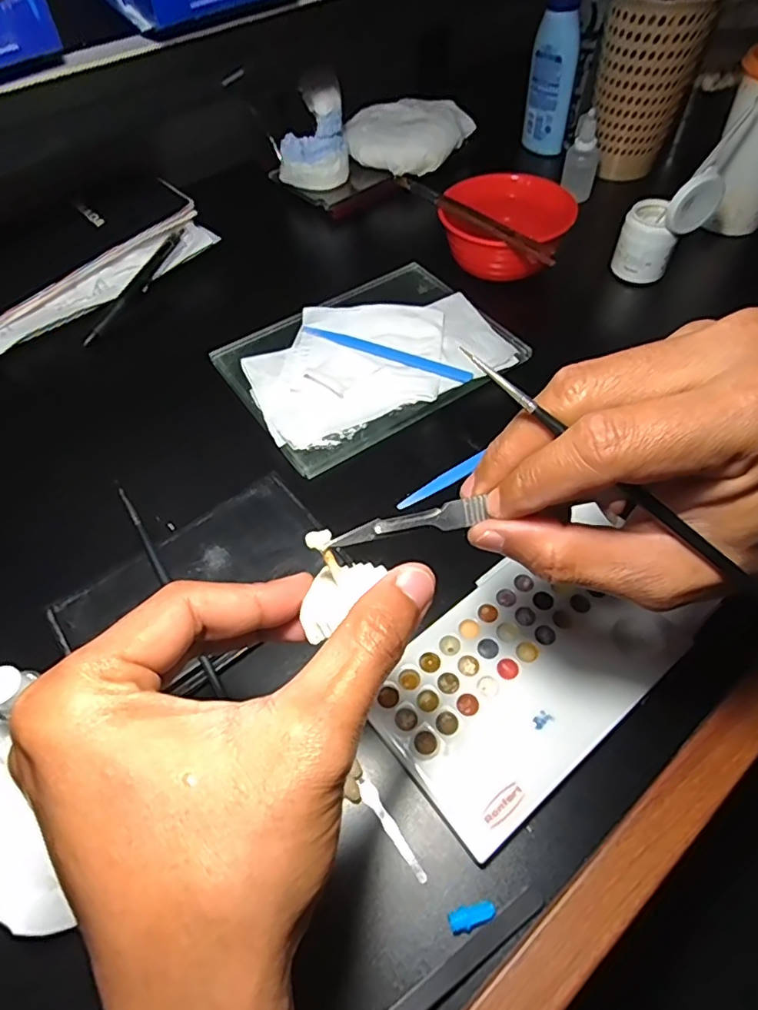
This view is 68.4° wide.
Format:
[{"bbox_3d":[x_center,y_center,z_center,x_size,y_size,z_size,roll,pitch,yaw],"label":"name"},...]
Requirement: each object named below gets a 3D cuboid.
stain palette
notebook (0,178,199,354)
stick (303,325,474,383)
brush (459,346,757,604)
[{"bbox_3d":[0.075,0.080,0.281,0.155,0.012,0.091,-35,61,-21],"label":"stain palette"},{"bbox_3d":[-0.268,-0.224,0.491,0.207,0.027,0.125,-33,60,-20],"label":"notebook"},{"bbox_3d":[0.003,-0.115,0.417,0.137,0.004,0.008,21,58,15],"label":"stick"},{"bbox_3d":[0.088,0.004,0.173,0.161,0.006,0.004,40,66,3],"label":"brush"}]

